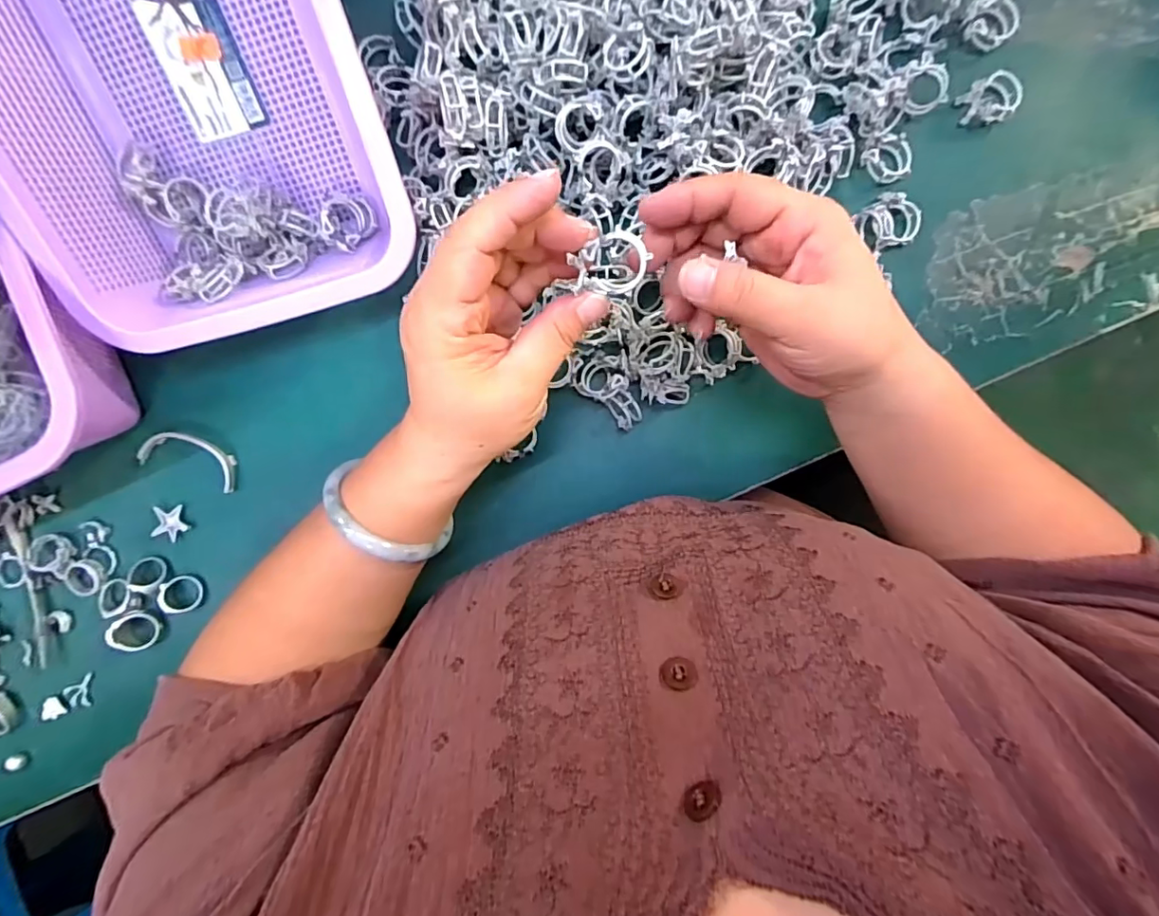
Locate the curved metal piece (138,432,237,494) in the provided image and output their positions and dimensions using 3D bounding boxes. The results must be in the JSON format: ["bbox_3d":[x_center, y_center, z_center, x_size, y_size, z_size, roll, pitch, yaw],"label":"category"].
[{"bbox_3d":[-0.253,0.000,0.344,0.065,0.005,0.027,19,93,1],"label":"curved metal piece"}]

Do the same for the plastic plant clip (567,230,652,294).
[{"bbox_3d":[0.013,-0.078,0.218,0.028,0.014,0.022,-26,91,3],"label":"plastic plant clip"}]

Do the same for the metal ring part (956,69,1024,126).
[{"bbox_3d":[0.245,-0.214,0.317,0.035,0.008,0.025,-18,92,3],"label":"metal ring part"}]

